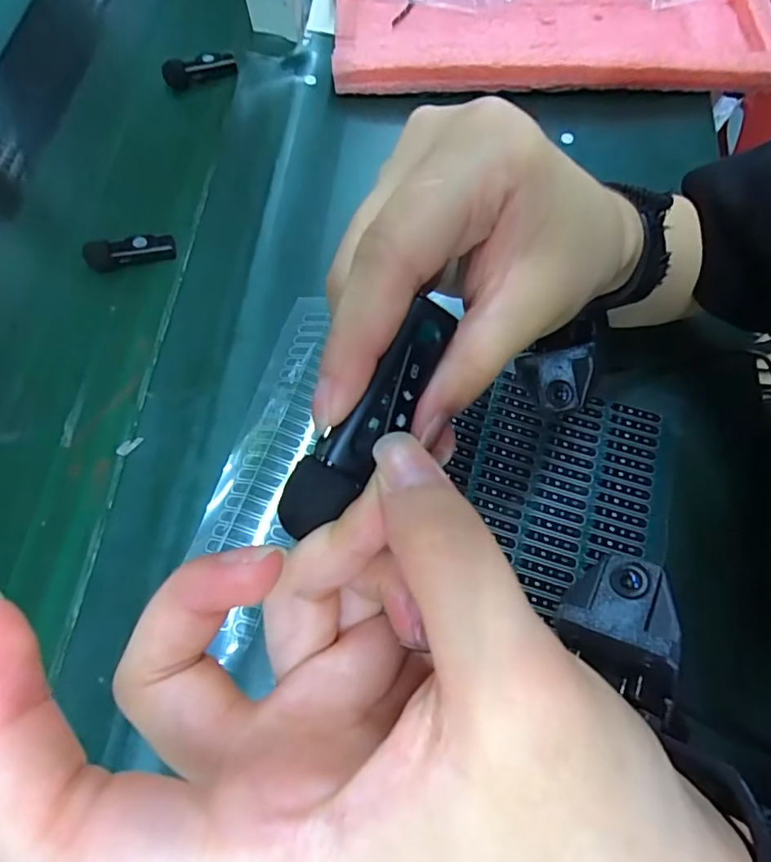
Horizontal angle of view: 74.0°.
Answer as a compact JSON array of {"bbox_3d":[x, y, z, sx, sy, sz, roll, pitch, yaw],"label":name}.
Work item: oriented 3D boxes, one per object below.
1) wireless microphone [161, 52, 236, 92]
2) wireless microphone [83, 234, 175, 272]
[{"bbox_3d":[-0.165,-0.321,0.457,0.063,0.024,0.017,-22,70,-8],"label":"wireless microphone"},{"bbox_3d":[-0.191,-0.133,0.380,0.066,0.018,0.018,-6,69,-2],"label":"wireless microphone"}]

